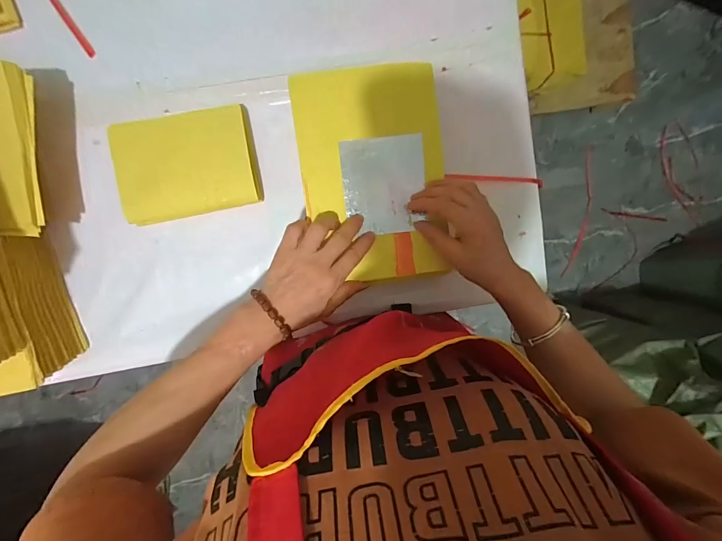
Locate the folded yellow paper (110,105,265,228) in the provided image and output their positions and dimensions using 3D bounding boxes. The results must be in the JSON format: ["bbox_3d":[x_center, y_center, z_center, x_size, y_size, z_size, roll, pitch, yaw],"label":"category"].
[{"bbox_3d":[-0.201,-0.120,0.396,0.152,0.030,0.108,-12,96,-2],"label":"folded yellow paper"}]

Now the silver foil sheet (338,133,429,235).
[{"bbox_3d":[0.026,-0.093,0.373,0.088,0.009,0.102,-7,96,-3],"label":"silver foil sheet"}]

